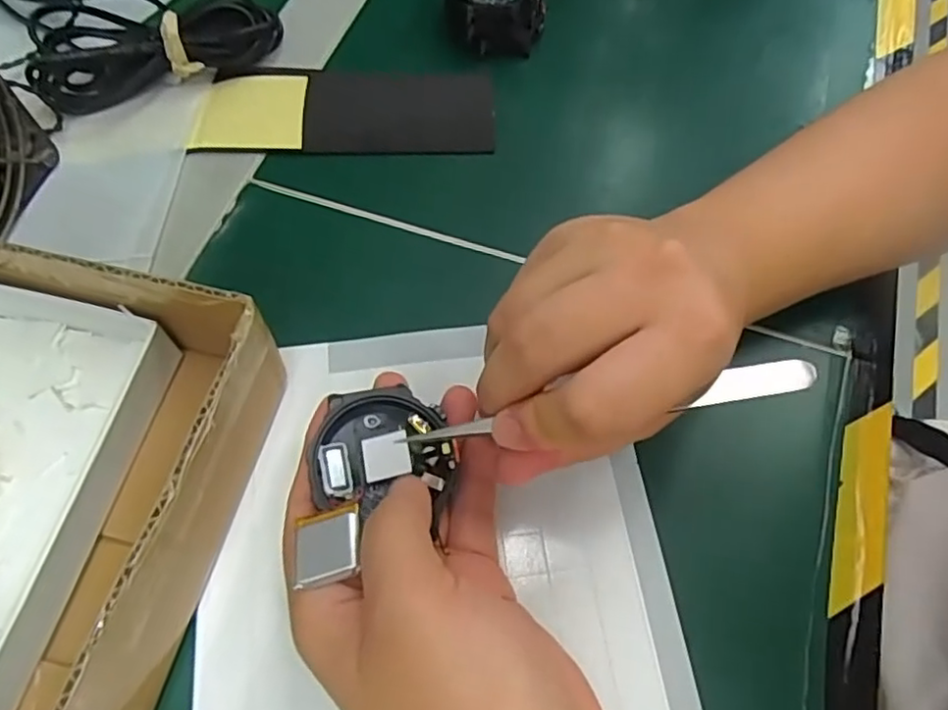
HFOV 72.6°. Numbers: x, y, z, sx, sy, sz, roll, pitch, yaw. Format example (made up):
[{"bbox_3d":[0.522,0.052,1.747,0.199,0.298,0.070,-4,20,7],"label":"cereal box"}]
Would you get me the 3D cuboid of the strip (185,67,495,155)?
[{"bbox_3d":[-0.065,-0.127,0.329,0.148,0.008,0.057,-1,63,-2],"label":"strip"}]

